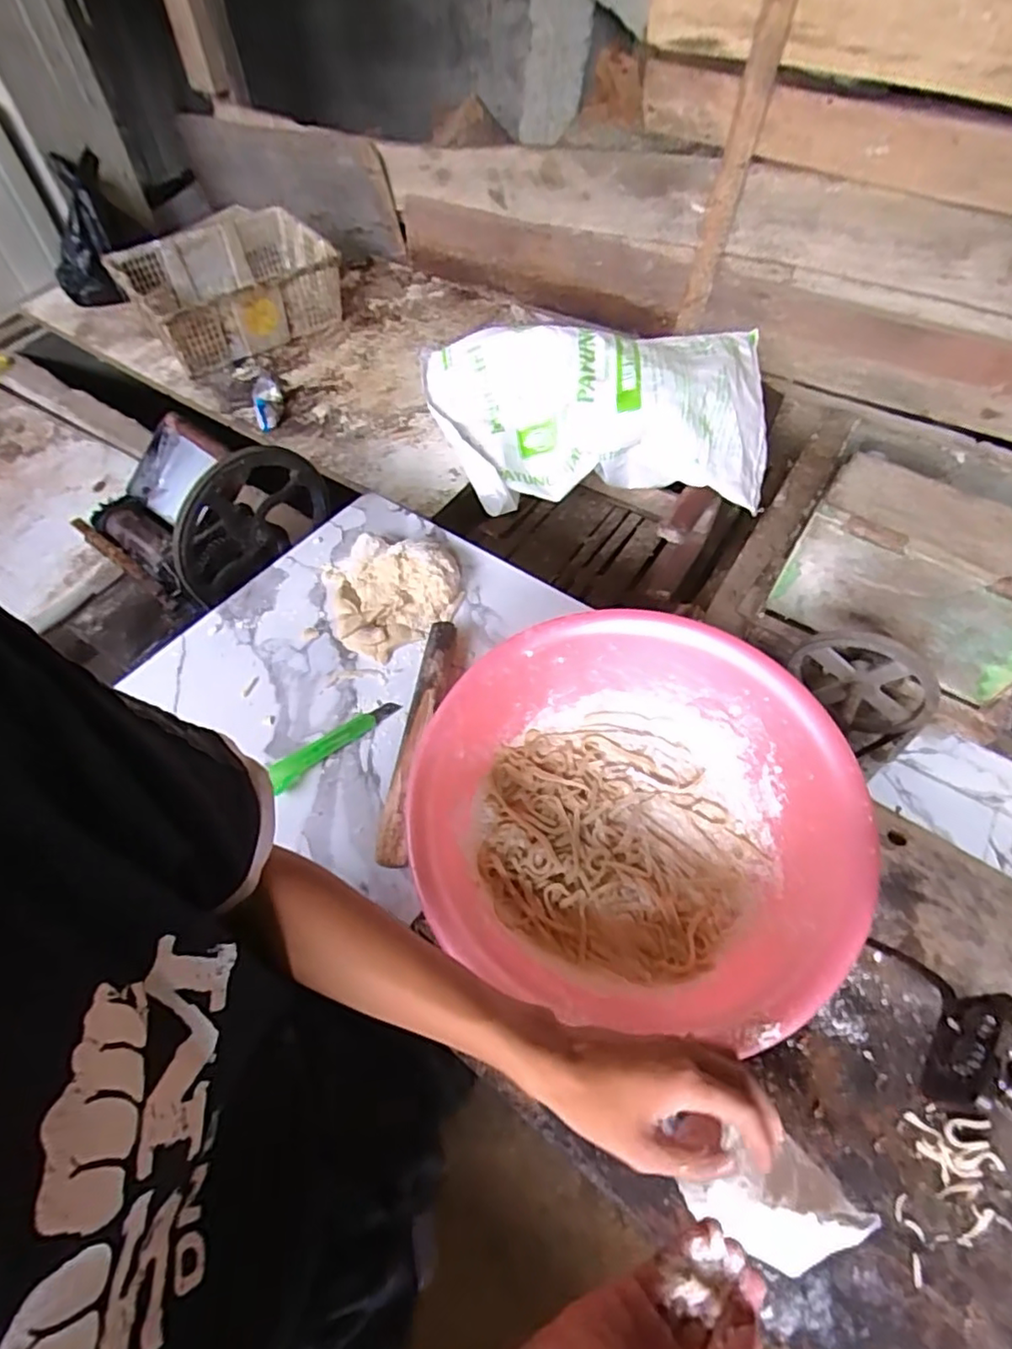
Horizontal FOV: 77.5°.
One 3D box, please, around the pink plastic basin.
[{"bbox_3d":[0.123,0.123,0.623,0.385,0.113,0.359,0,57,-1],"label":"pink plastic basin"}]

